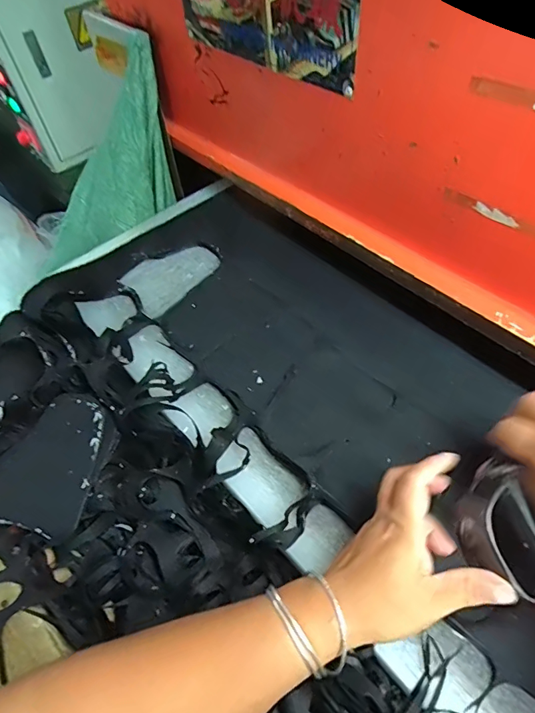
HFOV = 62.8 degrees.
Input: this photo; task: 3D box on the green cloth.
[{"bbox_3d":[-0.237,-0.267,0.717,0.147,0.400,0.138,19,42,-37],"label":"green cloth"}]

